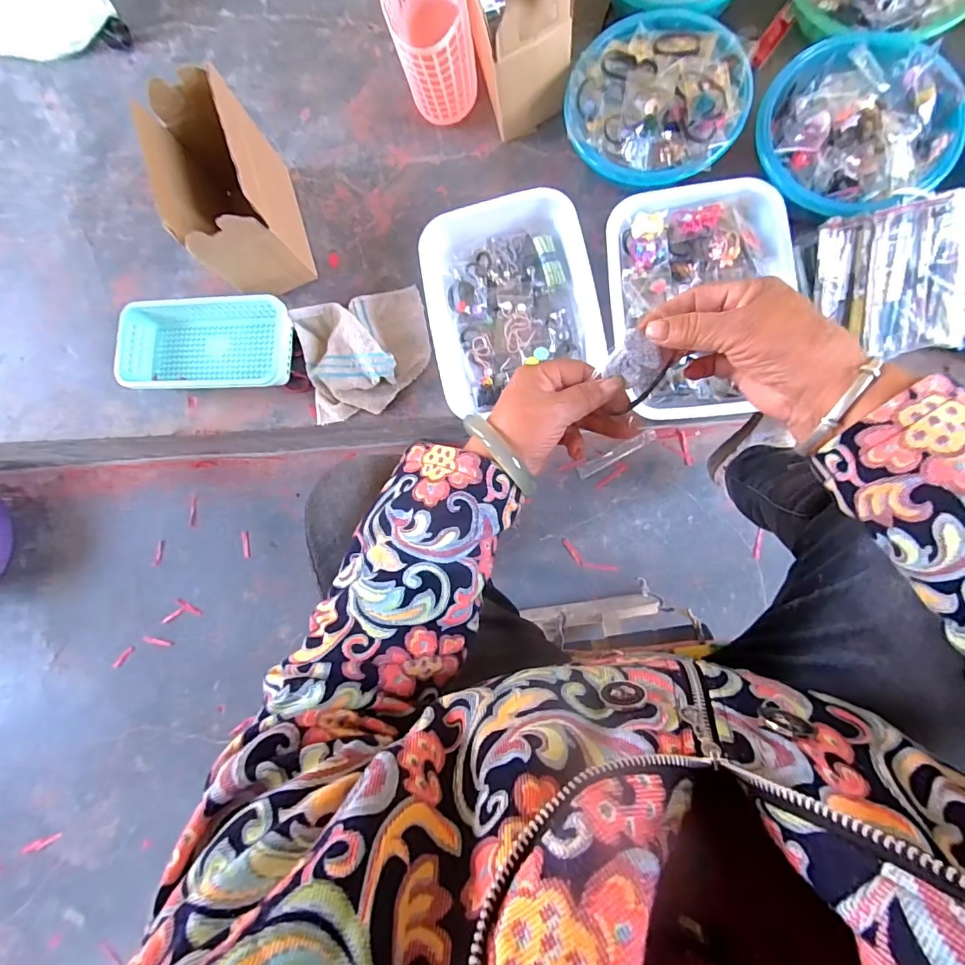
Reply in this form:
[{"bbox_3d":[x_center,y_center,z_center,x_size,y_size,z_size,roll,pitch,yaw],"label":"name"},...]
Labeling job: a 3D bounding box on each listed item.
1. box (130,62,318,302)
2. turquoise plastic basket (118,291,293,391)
[{"bbox_3d":[-0.337,-0.387,0.648,0.108,0.186,0.225,-16,83,5],"label":"box"},{"bbox_3d":[-0.407,-0.207,0.705,0.251,0.056,0.134,0,85,7],"label":"turquoise plastic basket"}]

